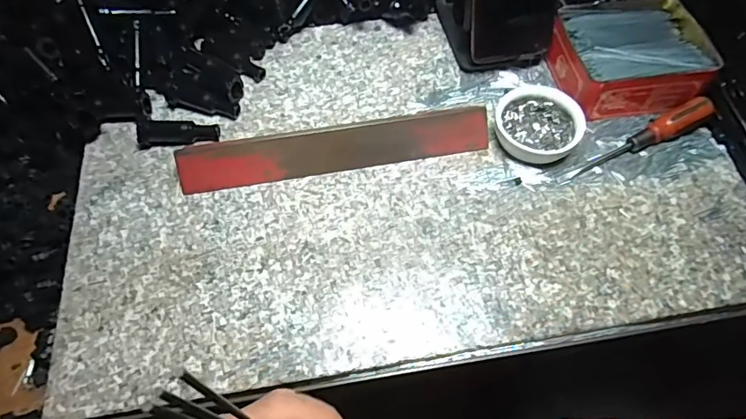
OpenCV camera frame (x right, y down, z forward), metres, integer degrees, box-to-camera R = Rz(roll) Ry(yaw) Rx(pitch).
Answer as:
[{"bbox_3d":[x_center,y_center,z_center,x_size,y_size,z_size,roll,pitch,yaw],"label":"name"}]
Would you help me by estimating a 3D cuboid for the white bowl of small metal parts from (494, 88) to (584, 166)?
[{"bbox_3d":[0.140,-0.071,0.423,0.071,0.025,0.070,0,59,1],"label":"white bowl of small metal parts"}]

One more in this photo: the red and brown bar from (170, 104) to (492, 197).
[{"bbox_3d":[-0.030,-0.053,0.413,0.256,0.024,0.033,-8,59,-4],"label":"red and brown bar"}]

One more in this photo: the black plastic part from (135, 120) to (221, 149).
[{"bbox_3d":[-0.167,-0.065,0.425,0.066,0.021,0.015,-4,59,-2],"label":"black plastic part"}]

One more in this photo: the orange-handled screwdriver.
[{"bbox_3d":[0.226,-0.059,0.414,0.148,0.027,0.019,-25,62,-14],"label":"orange-handled screwdriver"}]

